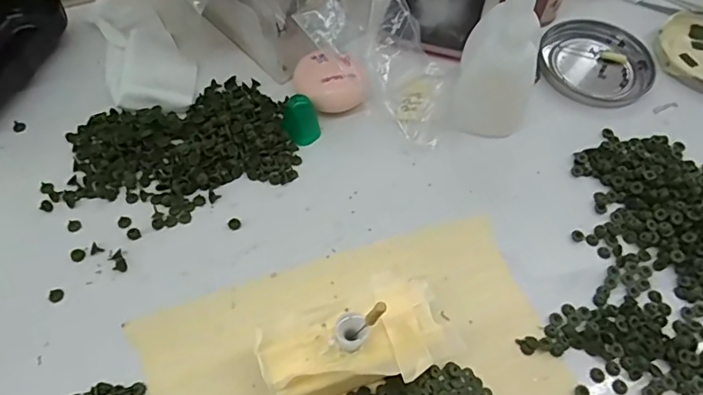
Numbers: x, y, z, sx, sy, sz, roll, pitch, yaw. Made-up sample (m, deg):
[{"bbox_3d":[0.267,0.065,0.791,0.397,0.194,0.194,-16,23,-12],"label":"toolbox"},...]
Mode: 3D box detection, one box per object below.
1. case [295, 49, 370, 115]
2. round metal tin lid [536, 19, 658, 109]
[{"bbox_3d":[-0.013,-0.075,0.337,0.047,0.027,0.036,1,59,-2],"label":"case"},{"bbox_3d":[0.175,-0.097,0.373,0.077,0.008,0.077,1,59,-2],"label":"round metal tin lid"}]

